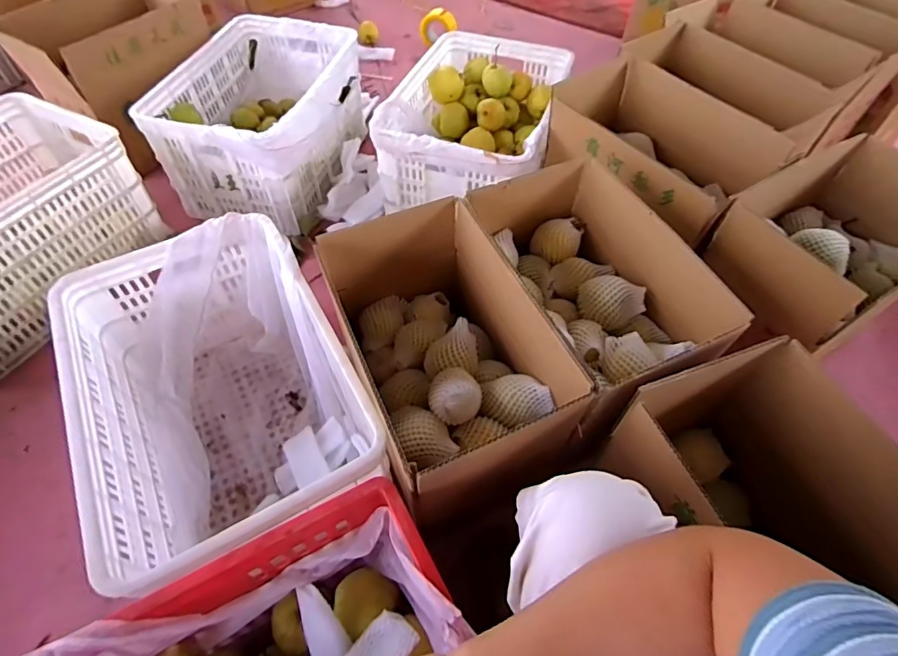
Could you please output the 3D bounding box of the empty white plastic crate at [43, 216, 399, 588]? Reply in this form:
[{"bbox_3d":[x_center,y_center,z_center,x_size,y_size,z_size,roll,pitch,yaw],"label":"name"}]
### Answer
[{"bbox_3d":[-0.356,0.122,0.813,0.351,0.287,0.535,-24,59,-18],"label":"empty white plastic crate"}]

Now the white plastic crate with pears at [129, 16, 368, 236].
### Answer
[{"bbox_3d":[-0.480,-0.546,1.296,0.413,0.270,0.532,8,54,4],"label":"white plastic crate with pears"}]

